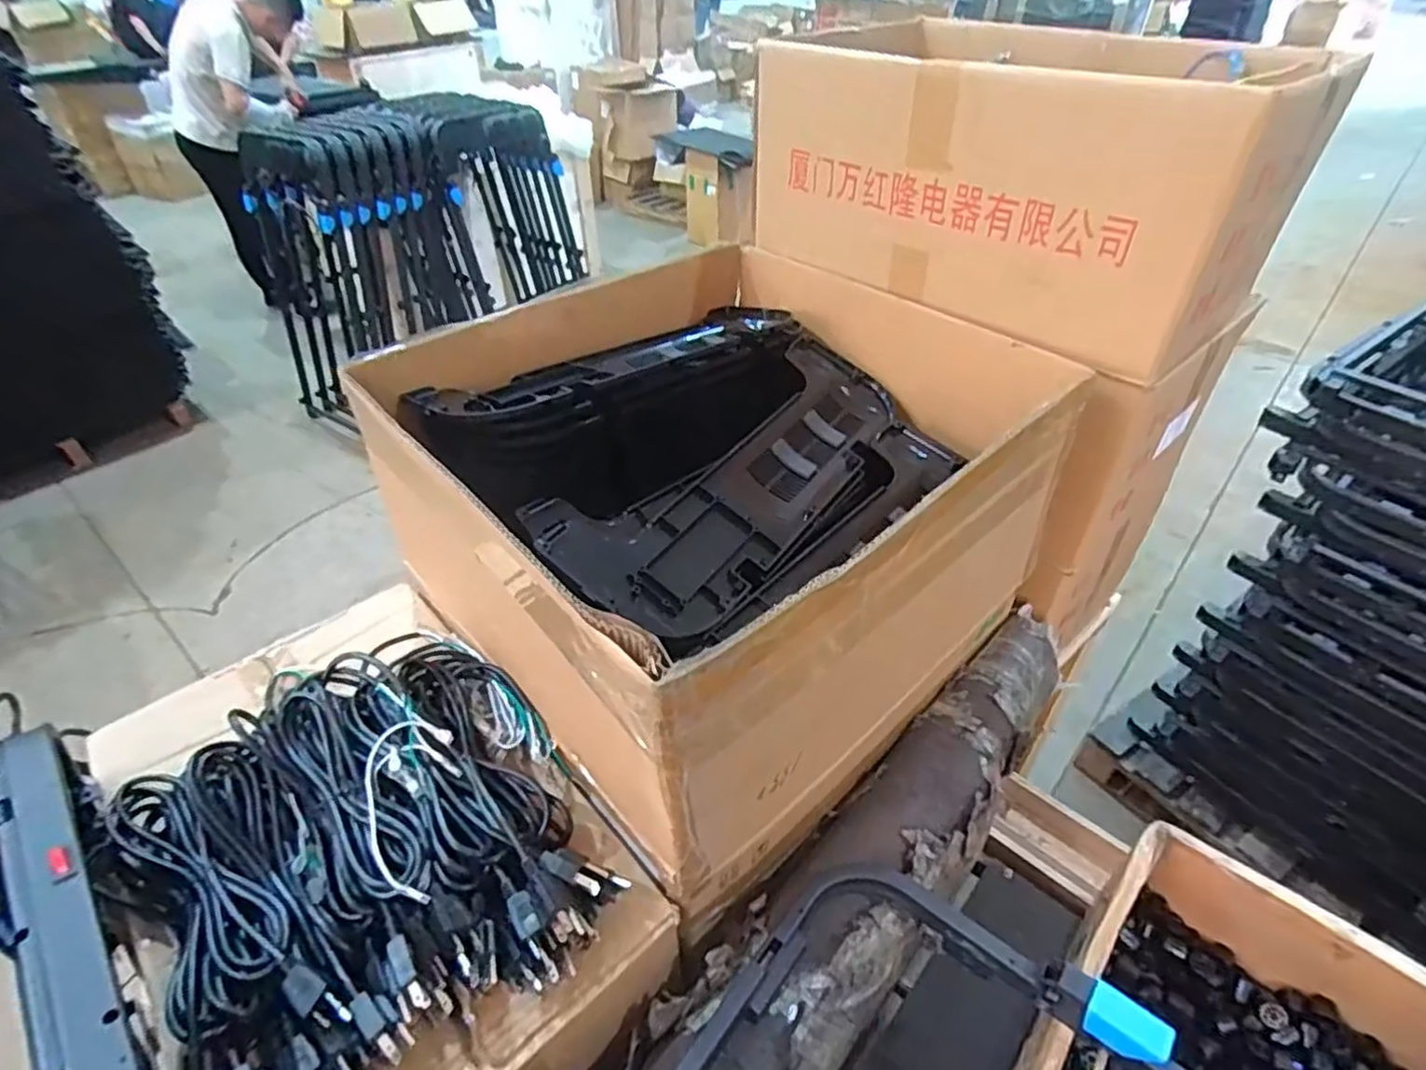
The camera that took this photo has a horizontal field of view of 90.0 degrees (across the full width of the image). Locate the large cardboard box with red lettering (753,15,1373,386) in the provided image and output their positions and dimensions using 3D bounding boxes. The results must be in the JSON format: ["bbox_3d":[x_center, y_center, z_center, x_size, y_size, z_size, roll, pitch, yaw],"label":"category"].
[{"bbox_3d":[0.363,-0.438,0.844,0.361,0.232,0.542,-32,49,-30],"label":"large cardboard box with red lettering"}]

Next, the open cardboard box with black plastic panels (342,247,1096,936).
[{"bbox_3d":[0.024,-0.060,0.800,0.617,0.333,0.544,-32,49,-30],"label":"open cardboard box with black plastic panels"}]

